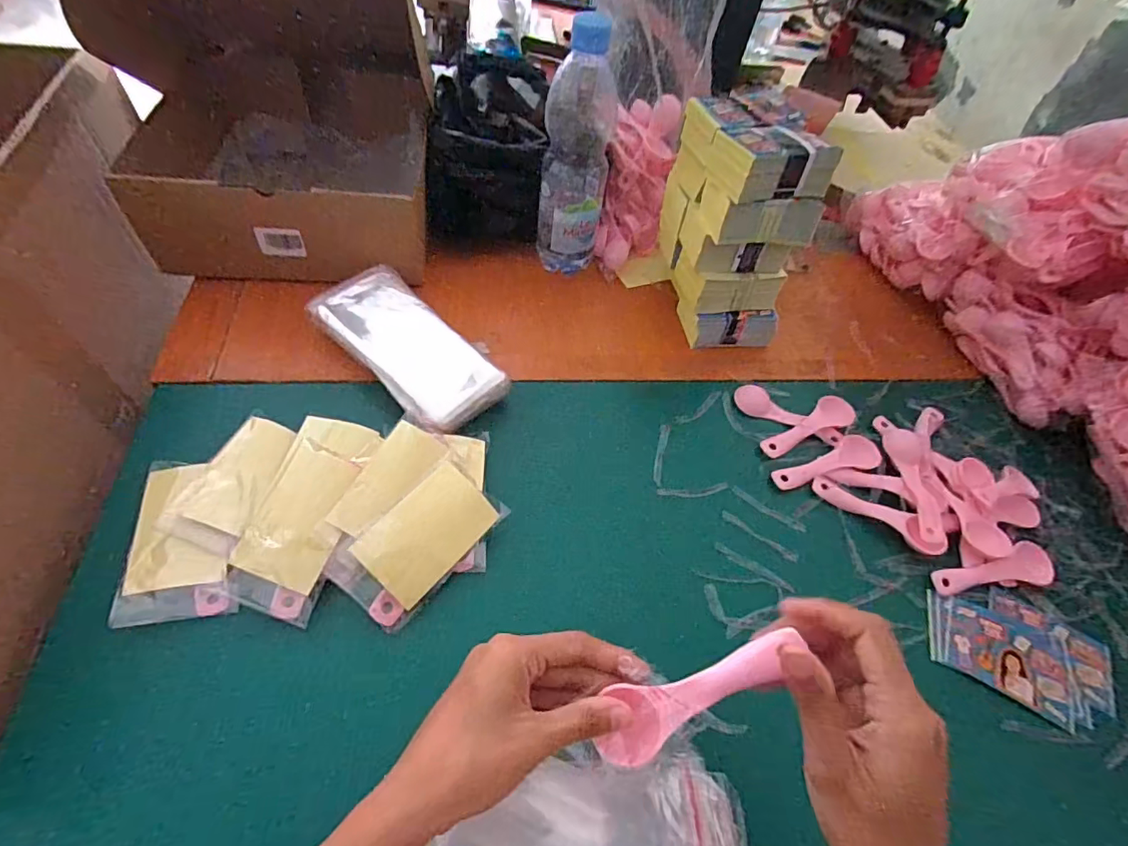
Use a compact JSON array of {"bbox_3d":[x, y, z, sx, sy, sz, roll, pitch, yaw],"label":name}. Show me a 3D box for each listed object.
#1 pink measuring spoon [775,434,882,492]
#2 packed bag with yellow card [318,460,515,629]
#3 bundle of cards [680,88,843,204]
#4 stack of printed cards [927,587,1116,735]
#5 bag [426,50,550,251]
[{"bbox_3d":[0.253,0.041,0.496,0.117,0.010,0.036,-15,59,-20],"label":"pink measuring spoon"},{"bbox_3d":[-0.106,0.085,0.379,0.066,0.007,0.118,46,68,-1],"label":"packed bag with yellow card"},{"bbox_3d":[0.180,-0.258,0.483,0.096,0.049,0.131,-6,56,-14],"label":"bundle of cards"},{"bbox_3d":[0.362,0.180,0.411,0.136,0.013,0.095,28,55,10],"label":"stack of printed cards"},{"bbox_3d":[-0.088,-0.329,0.620,0.123,0.115,0.269,3,56,-5],"label":"bag"}]

